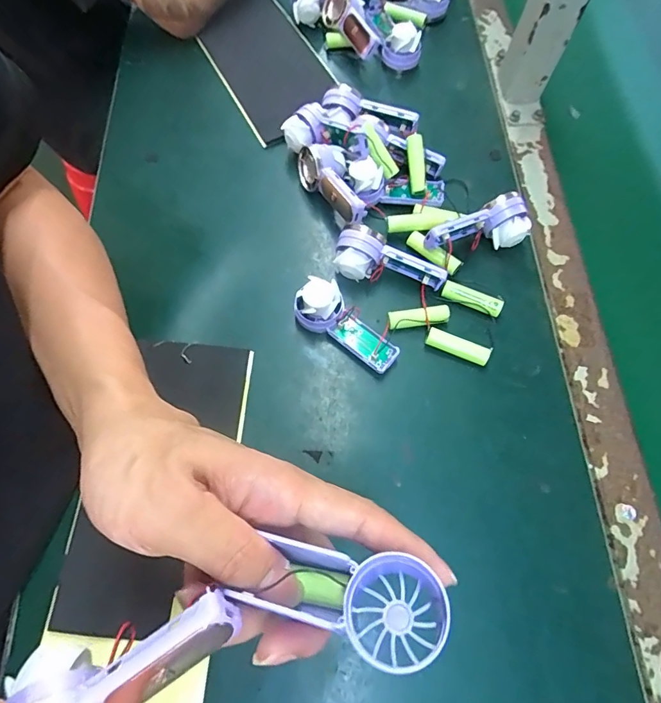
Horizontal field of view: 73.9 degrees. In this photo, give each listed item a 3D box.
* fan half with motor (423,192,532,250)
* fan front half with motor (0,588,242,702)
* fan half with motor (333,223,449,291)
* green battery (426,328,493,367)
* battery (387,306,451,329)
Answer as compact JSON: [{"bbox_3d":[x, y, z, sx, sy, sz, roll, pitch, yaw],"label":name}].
[{"bbox_3d":[0.121,-0.104,0.373,0.088,0.041,0.031,-12,69,-4],"label":"fan half with motor"},{"bbox_3d":[-0.076,0.116,0.158,0.090,0.027,0.040,-30,71,-6],"label":"fan front half with motor"},{"bbox_3d":[0.050,-0.073,0.368,0.092,0.039,0.034,15,69,6],"label":"fan half with motor"},{"bbox_3d":[0.102,-0.004,0.352,0.050,0.012,0.013,23,70,9],"label":"green battery"},{"bbox_3d":[0.072,-0.029,0.360,0.050,0.014,0.014,-6,68,-2],"label":"battery"}]

